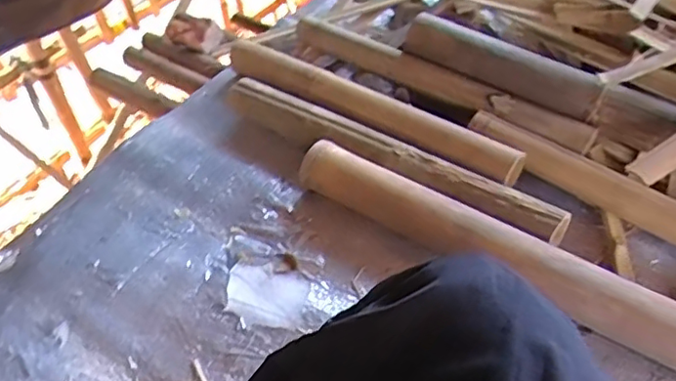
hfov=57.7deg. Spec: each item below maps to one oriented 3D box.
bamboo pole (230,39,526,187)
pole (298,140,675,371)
[{"bbox_3d":[0.028,-0.138,0.911,0.516,0.039,0.052,29,51,24],"label":"bamboo pole"},{"bbox_3d":[0.183,0.066,0.754,0.533,0.057,0.064,28,51,23],"label":"pole"}]

